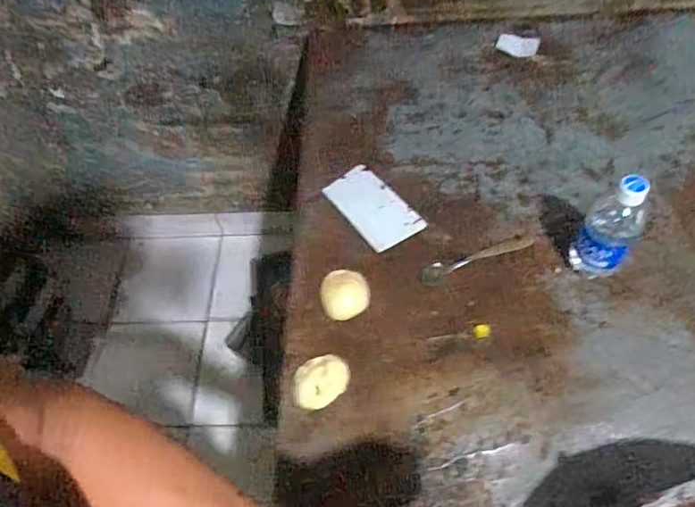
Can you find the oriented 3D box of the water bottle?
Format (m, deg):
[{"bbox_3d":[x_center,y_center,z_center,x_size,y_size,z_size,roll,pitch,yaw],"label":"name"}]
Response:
[{"bbox_3d":[0.325,-0.027,0.669,0.065,0.173,0.058,33,67,21],"label":"water bottle"}]

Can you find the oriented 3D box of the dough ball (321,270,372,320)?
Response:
[{"bbox_3d":[-0.003,0.054,0.721,0.064,0.028,0.062,-2,59,3],"label":"dough ball"}]

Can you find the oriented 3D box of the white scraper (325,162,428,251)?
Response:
[{"bbox_3d":[0.036,-0.071,0.809,0.086,0.012,0.148,-35,63,-16],"label":"white scraper"}]

